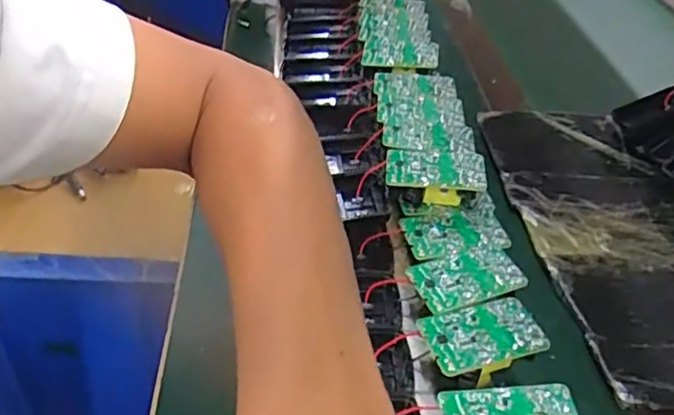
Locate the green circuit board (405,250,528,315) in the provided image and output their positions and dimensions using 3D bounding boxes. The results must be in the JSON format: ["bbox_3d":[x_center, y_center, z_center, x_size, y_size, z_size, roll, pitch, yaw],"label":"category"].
[{"bbox_3d":[0.076,0.039,0.361,0.060,0.004,0.036,-11,42,-18],"label":"green circuit board"}]

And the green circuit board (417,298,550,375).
[{"bbox_3d":[0.077,0.067,0.333,0.061,0.010,0.035,-8,41,-15],"label":"green circuit board"}]

